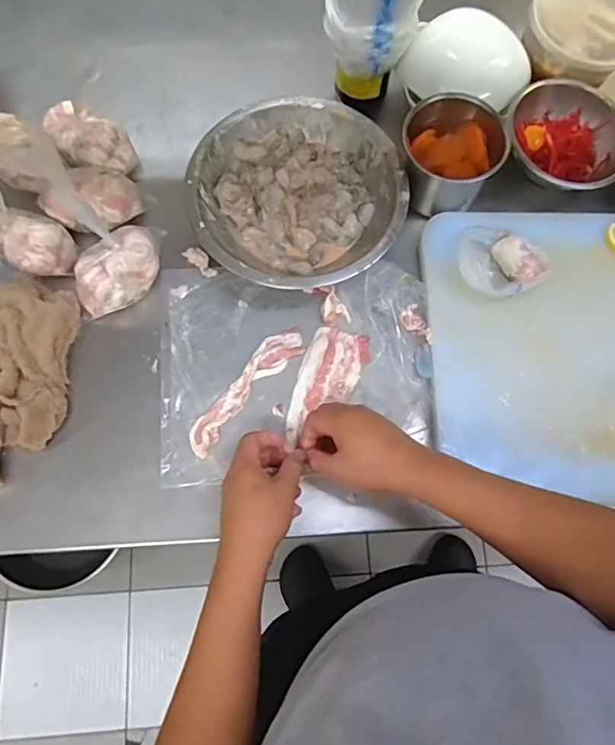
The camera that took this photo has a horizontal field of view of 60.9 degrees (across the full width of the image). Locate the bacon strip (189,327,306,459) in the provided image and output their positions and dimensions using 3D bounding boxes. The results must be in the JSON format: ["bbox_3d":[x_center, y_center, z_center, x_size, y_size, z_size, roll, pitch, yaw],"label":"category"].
[{"bbox_3d":[-0.069,0.016,0.591,0.038,0.012,0.177,40,76,9],"label":"bacon strip"}]

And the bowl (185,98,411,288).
[{"bbox_3d":[-0.014,-0.203,0.633,0.248,0.075,0.238,1,74,-2],"label":"bowl"}]

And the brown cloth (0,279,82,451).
[{"bbox_3d":[-0.298,-0.014,0.569,0.081,0.052,0.184,-4,83,-3],"label":"brown cloth"}]

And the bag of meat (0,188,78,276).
[{"bbox_3d":[-0.321,-0.162,0.567,0.081,0.124,0.085,-43,80,-13],"label":"bag of meat"}]

